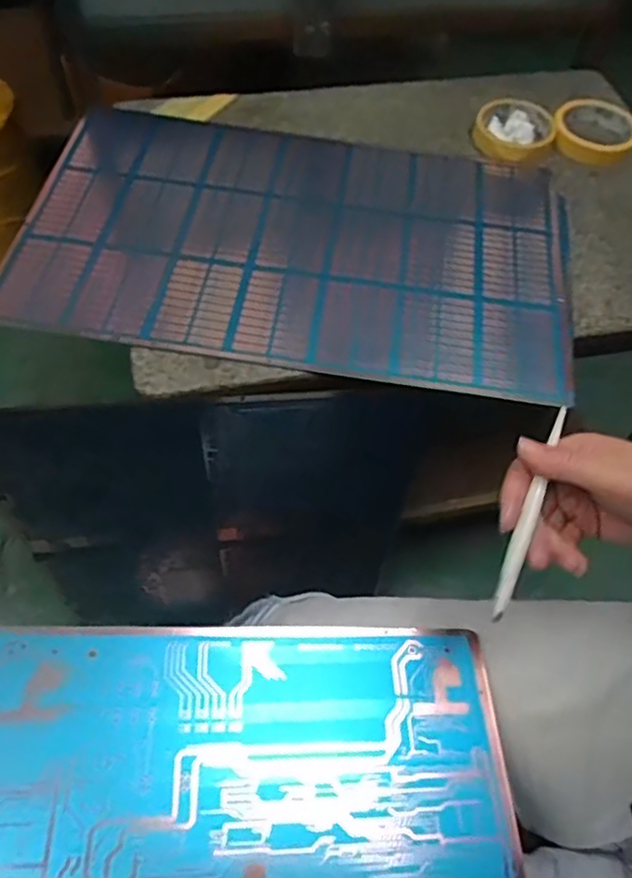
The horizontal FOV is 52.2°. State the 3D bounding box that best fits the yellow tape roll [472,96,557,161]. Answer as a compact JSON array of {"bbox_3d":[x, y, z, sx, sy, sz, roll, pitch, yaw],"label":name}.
[{"bbox_3d":[0.227,-0.353,0.731,0.089,0.027,0.102,19,59,9],"label":"yellow tape roll"}]

